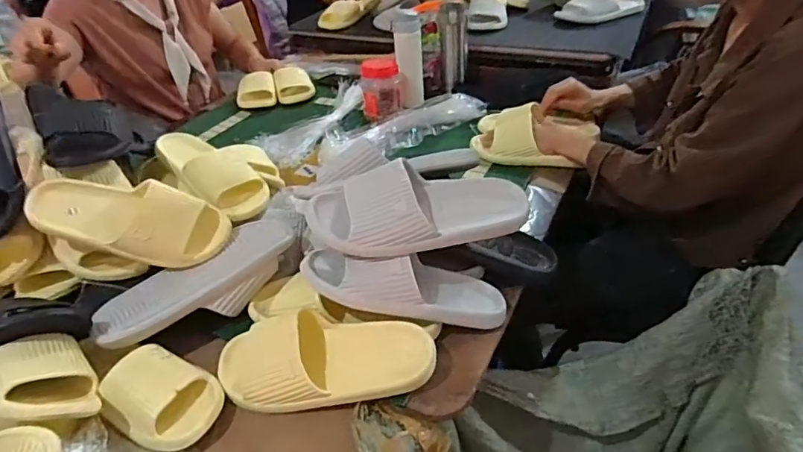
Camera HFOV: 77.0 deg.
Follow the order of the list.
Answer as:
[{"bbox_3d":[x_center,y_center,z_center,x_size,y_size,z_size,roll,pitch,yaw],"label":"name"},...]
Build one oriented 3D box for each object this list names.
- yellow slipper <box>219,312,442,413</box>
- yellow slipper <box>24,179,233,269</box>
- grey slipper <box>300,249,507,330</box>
[{"bbox_3d":[-0.097,0.156,0.603,0.262,0.074,0.100,1,38,7],"label":"yellow slipper"},{"bbox_3d":[-0.375,-0.009,0.700,0.251,0.108,0.075,10,-6,-4],"label":"yellow slipper"},{"bbox_3d":[0.011,0.069,0.651,0.264,0.070,0.087,12,36,-11],"label":"grey slipper"}]

